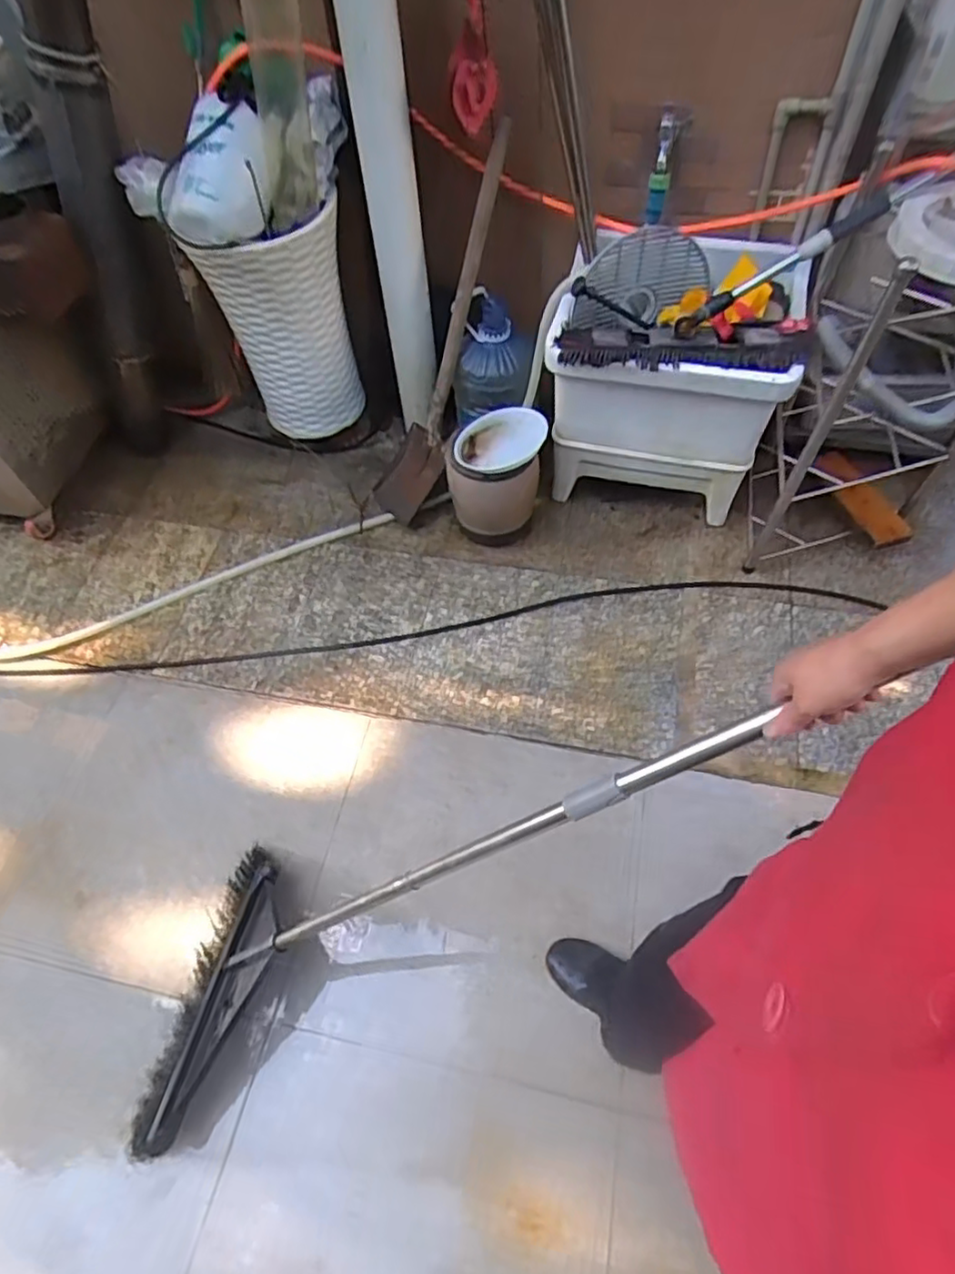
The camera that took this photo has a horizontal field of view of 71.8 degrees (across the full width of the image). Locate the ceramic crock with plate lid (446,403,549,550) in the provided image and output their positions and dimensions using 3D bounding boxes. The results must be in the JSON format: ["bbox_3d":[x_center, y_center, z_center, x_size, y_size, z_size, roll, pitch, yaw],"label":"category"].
[{"bbox_3d":[0.048,-0.375,1.617,0.229,0.301,0.196,6,58,8],"label":"ceramic crock with plate lid"}]

